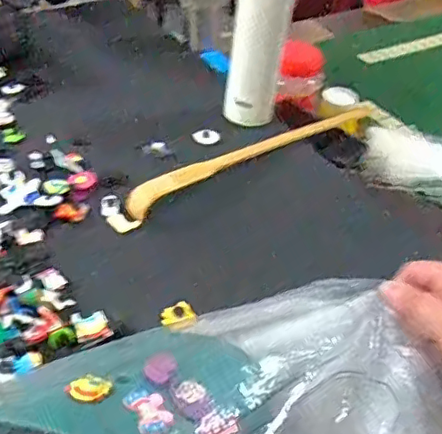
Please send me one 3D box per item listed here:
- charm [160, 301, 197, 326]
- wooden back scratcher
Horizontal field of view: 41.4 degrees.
[{"bbox_3d":[-0.039,0.087,0.525,0.030,0.006,0.021,-12,43,-22],"label":"charm"},{"bbox_3d":[0.049,-0.080,0.730,0.389,0.029,0.038,-24,49,-32],"label":"wooden back scratcher"}]

